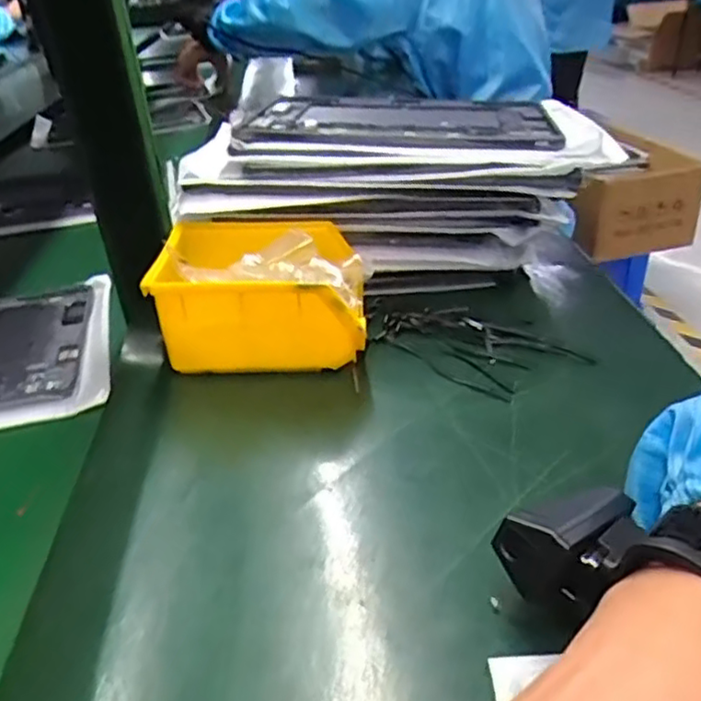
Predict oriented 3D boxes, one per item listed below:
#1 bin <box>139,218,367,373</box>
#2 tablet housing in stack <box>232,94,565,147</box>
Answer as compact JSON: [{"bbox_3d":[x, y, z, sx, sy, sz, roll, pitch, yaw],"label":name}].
[{"bbox_3d":[-0.060,-0.040,0.474,0.138,0.080,0.110,-3,32,1],"label":"bin"},{"bbox_3d":[0.045,-0.210,0.590,0.254,0.018,0.183,1,32,7],"label":"tablet housing in stack"}]

